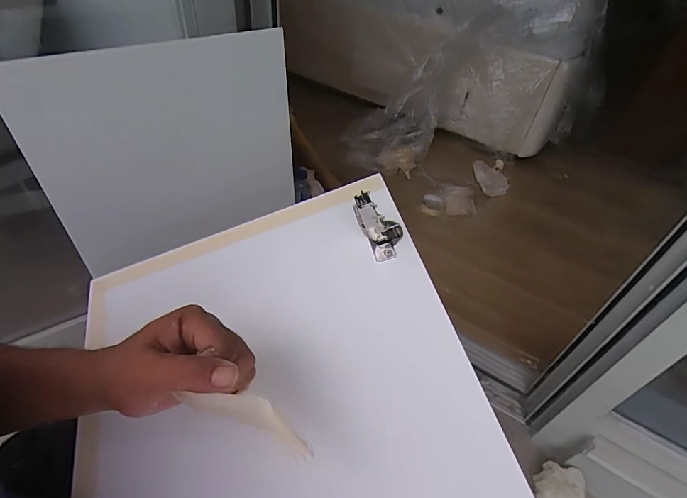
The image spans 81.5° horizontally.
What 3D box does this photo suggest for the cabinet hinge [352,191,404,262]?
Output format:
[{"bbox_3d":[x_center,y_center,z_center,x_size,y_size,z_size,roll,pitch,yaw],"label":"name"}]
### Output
[{"bbox_3d":[0.036,-0.028,0.421,0.041,0.090,0.047,-30,50,3],"label":"cabinet hinge"}]

